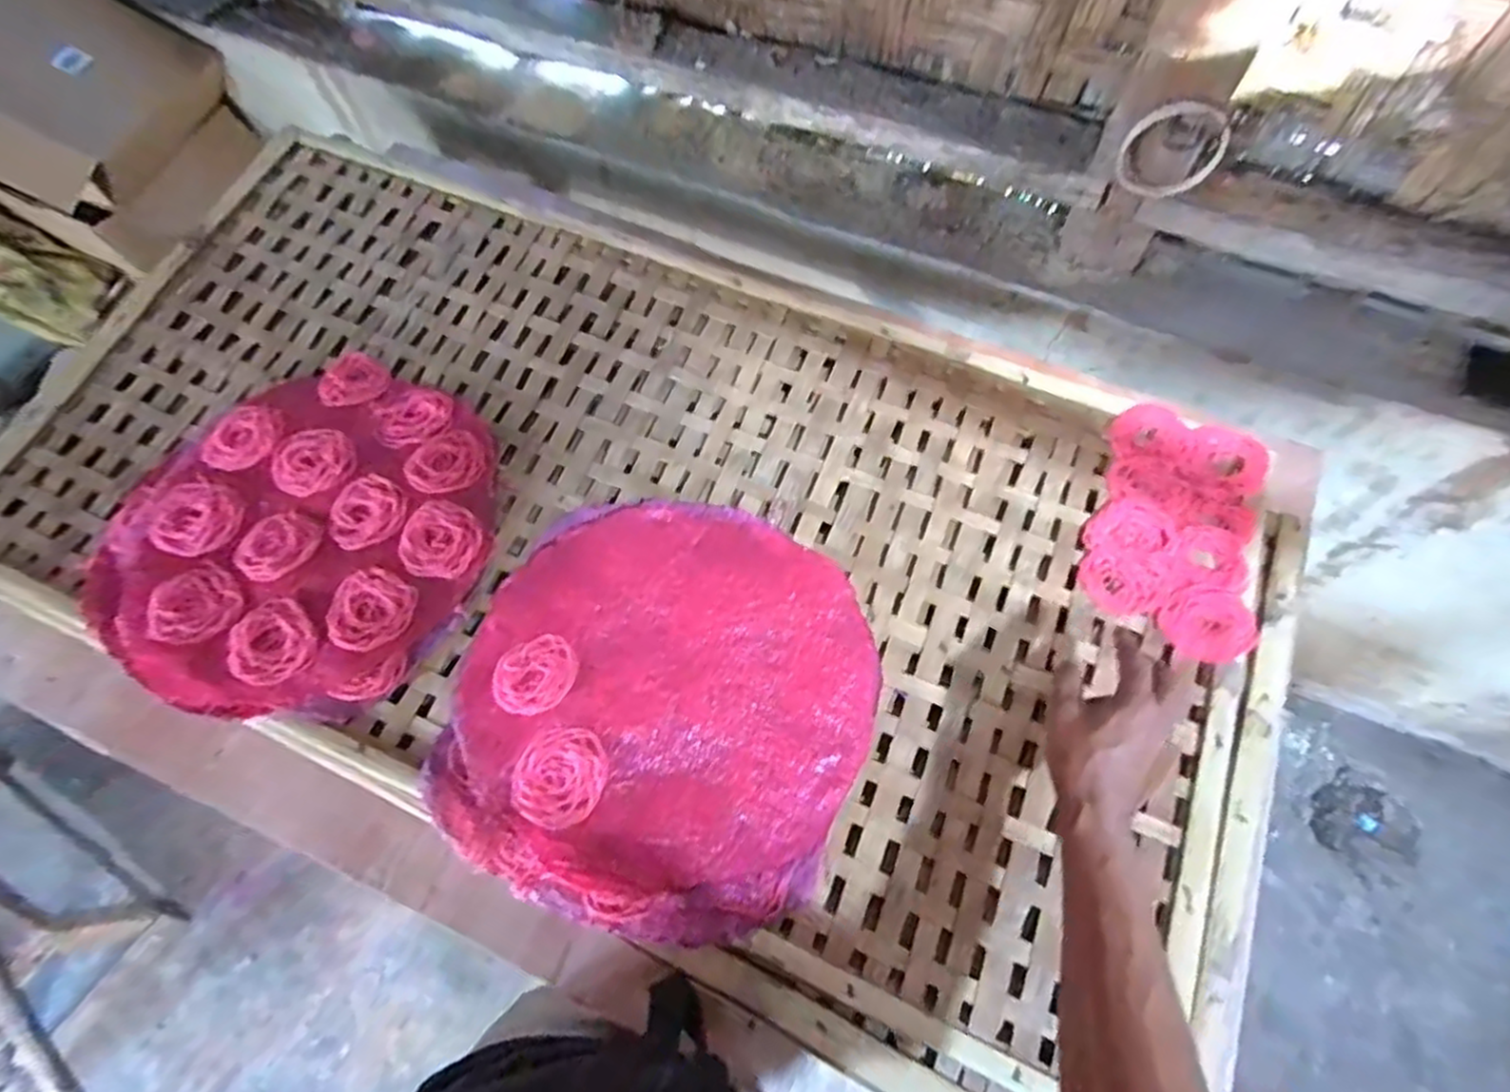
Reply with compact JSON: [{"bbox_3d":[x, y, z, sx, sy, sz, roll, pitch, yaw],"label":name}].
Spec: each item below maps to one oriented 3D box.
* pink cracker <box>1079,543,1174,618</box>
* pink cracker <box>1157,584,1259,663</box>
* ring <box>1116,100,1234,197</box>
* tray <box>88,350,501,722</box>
[{"bbox_3d":[0.344,0.033,0.671,0.074,0.013,0.067,28,70,11],"label":"pink cracker"},{"bbox_3d":[0.410,0.068,0.650,0.074,0.015,0.068,0,68,0],"label":"pink cracker"},{"bbox_3d":[0.391,-0.369,0.676,0.090,0.092,0.018,8,67,4],"label":"ring"},{"bbox_3d":[-0.436,-0.024,0.701,0.346,0.029,0.360,18,69,7],"label":"tray"}]

